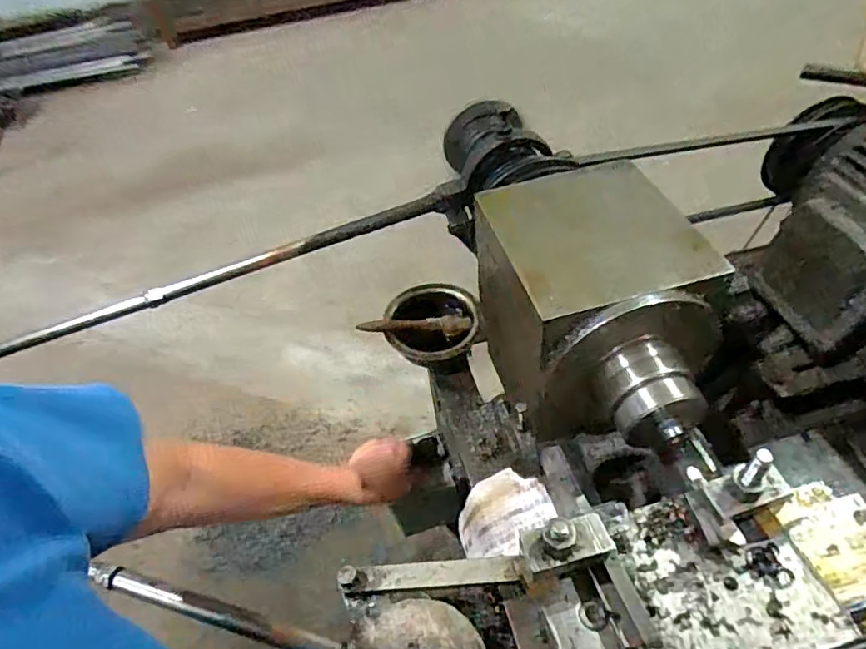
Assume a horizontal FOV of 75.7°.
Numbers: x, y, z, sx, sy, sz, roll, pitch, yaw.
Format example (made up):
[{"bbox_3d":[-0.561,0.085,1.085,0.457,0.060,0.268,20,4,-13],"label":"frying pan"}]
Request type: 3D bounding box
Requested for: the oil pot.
[{"bbox_3d":[0.001,0.000,0.762,0.123,0.044,0.125,-3,47,4],"label":"oil pot"}]

